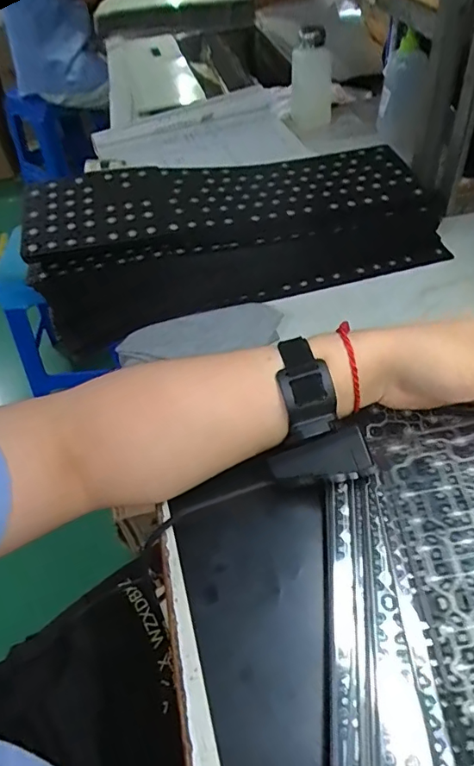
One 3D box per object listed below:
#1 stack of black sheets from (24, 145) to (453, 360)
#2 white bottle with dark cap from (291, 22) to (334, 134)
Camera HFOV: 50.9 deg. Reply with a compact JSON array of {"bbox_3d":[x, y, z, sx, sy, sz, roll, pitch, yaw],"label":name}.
[{"bbox_3d":[-0.003,-0.179,0.563,0.443,0.077,0.200,-15,49,-8],"label":"stack of black sheets"},{"bbox_3d":[0.119,-0.479,0.792,0.064,0.135,0.040,-3,21,2],"label":"white bottle with dark cap"}]

